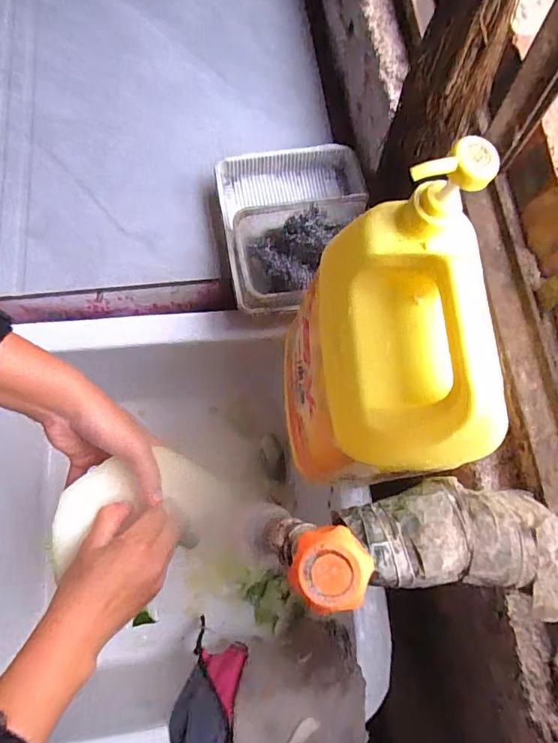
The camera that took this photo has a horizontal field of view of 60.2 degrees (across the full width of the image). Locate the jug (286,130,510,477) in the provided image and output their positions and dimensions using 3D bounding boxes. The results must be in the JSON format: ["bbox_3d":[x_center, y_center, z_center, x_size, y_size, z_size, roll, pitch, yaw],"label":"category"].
[{"bbox_3d":[0.068,-0.014,0.371,0.116,0.245,0.183,1,72,-2],"label":"jug"}]

